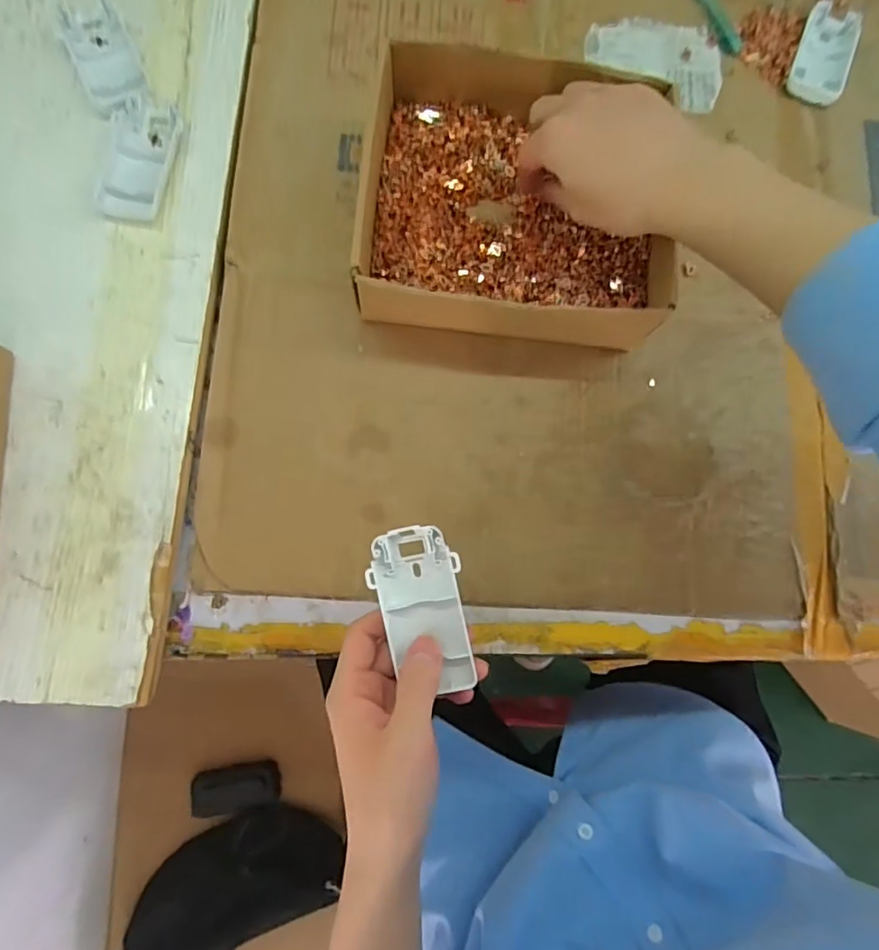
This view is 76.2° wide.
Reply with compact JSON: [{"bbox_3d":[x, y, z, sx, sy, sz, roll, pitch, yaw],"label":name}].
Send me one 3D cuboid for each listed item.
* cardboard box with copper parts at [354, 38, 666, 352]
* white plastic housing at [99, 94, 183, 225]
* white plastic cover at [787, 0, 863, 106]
[{"bbox_3d":[0.052,-0.198,0.400,0.210,0.061,0.191,9,80,-2],"label":"cardboard box with copper parts"},{"bbox_3d":[-0.224,-0.236,0.419,0.044,0.008,0.097,8,80,-2],"label":"white plastic housing"},{"bbox_3d":[0.326,-0.355,0.475,0.044,0.014,0.092,21,80,0],"label":"white plastic cover"}]

